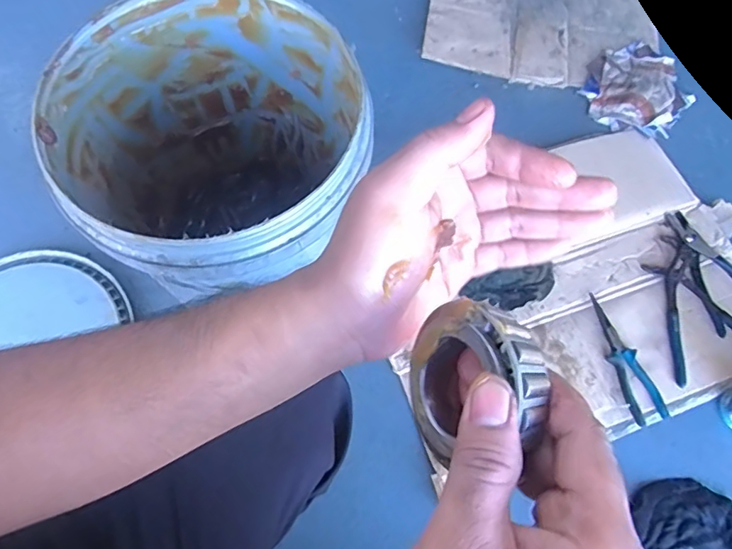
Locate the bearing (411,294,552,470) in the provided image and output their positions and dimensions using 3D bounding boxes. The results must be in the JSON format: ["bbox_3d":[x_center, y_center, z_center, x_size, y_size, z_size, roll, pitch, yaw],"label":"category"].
[{"bbox_3d":[0.045,0.043,0.223,0.018,0.061,0.056,3,61,-39],"label":"bearing"}]

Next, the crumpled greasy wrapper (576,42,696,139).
[{"bbox_3d":[0.507,-0.348,1.001,0.186,0.020,0.202,1,69,-2],"label":"crumpled greasy wrapper"}]

